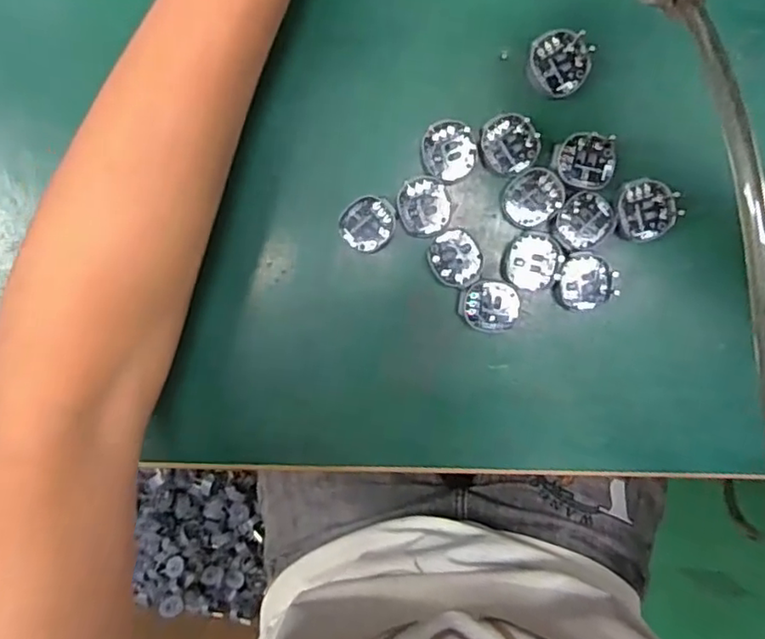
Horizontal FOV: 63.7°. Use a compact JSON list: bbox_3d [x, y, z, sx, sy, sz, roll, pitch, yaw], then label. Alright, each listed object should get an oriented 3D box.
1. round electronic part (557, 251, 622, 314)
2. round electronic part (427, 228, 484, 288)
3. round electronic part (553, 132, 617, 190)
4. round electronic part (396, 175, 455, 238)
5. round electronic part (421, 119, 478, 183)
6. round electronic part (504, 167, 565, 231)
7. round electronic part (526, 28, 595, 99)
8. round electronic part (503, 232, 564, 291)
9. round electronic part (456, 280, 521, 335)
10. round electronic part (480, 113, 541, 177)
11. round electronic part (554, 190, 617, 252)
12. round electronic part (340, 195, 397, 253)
[{"bbox_3d":[0.098,-0.017,0.295,0.028,0.004,0.028,11,96,3],"label":"round electronic part"},{"bbox_3d":[0.036,-0.029,0.295,0.025,0.004,0.026,0,95,4],"label":"round electronic part"},{"bbox_3d":[0.094,-0.074,0.286,0.028,0.004,0.024,9,96,3],"label":"round electronic part"},{"bbox_3d":[0.020,-0.054,0.293,0.026,0.004,0.027,0,95,4],"label":"round electronic part"},{"bbox_3d":[0.031,-0.080,0.290,0.025,0.004,0.028,-6,94,5],"label":"round electronic part"},{"bbox_3d":[0.071,-0.057,0.290,0.027,0.004,0.028,0,95,4],"label":"round electronic part"},{"bbox_3d":[0.082,-0.119,0.285,0.027,0.004,0.028,0,95,4],"label":"round electronic part"},{"bbox_3d":[0.072,-0.027,0.294,0.027,0.004,0.027,0,95,4],"label":"round electronic part"},{"bbox_3d":[0.051,-0.006,0.297,0.028,0.004,0.025,9,96,3],"label":"round electronic part"},{"bbox_3d":[0.059,-0.082,0.288,0.026,0.004,0.026,0,95,4],"label":"round electronic part"},{"bbox_3d":[0.095,-0.046,0.288,0.025,0.004,0.028,38,96,0],"label":"round electronic part"},{"bbox_3d":[-0.006,-0.046,0.297,0.025,0.004,0.027,0,95,4],"label":"round electronic part"}]

